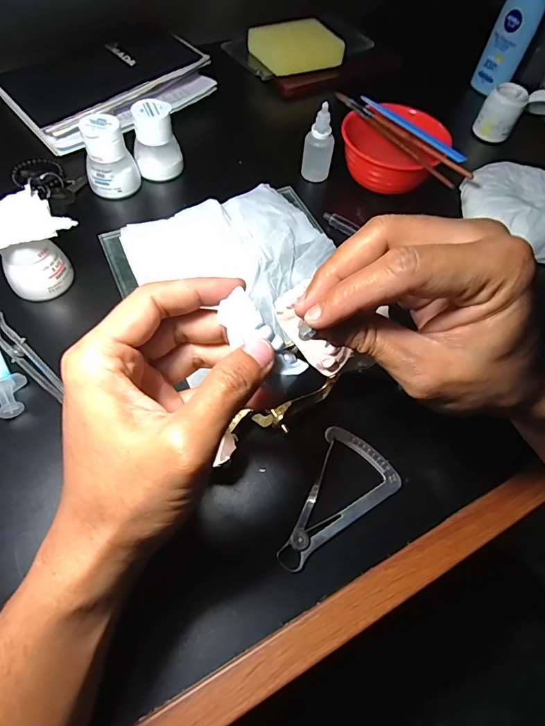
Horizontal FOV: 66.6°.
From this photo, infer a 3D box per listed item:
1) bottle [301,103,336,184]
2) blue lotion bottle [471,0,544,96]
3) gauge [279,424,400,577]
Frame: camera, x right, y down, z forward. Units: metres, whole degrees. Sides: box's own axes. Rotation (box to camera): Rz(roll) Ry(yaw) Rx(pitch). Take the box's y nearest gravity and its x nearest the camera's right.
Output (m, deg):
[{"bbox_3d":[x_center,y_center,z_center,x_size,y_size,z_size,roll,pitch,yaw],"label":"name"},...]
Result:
[{"bbox_3d":[0.048,-0.227,0.432,0.027,0.071,0.022,25,62,9],"label":"bottle"},{"bbox_3d":[0.303,-0.417,0.517,0.048,0.140,0.026,27,62,10],"label":"blue lotion bottle"},{"bbox_3d":[0.036,0.086,0.286,0.100,0.012,0.060,-30,68,-20],"label":"gauge"}]

